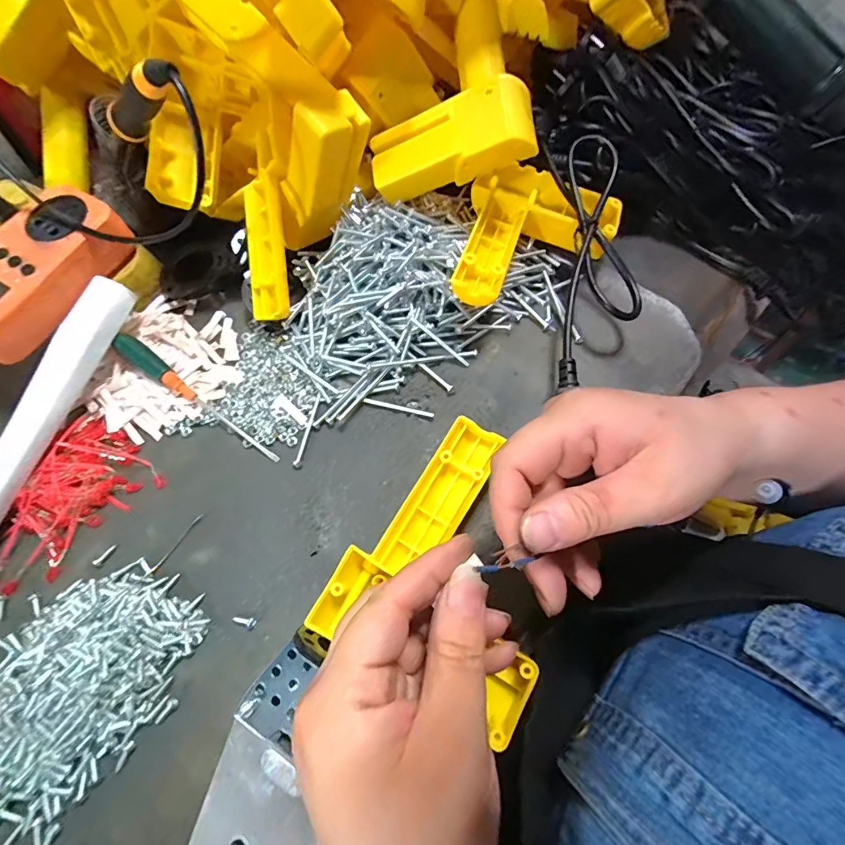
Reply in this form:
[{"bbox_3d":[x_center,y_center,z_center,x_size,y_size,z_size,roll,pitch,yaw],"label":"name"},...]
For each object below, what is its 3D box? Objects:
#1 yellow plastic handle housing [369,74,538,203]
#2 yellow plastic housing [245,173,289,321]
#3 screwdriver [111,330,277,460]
[{"bbox_3d":[0.019,-0.196,0.307,0.111,0.030,0.053,-9,86,23],"label":"yellow plastic handle housing"},{"bbox_3d":[-0.114,-0.126,0.314,0.028,0.018,0.100,-5,96,-3],"label":"yellow plastic housing"},{"bbox_3d":[-0.160,-0.017,0.305,0.151,0.016,0.015,35,71,7],"label":"screwdriver"}]

